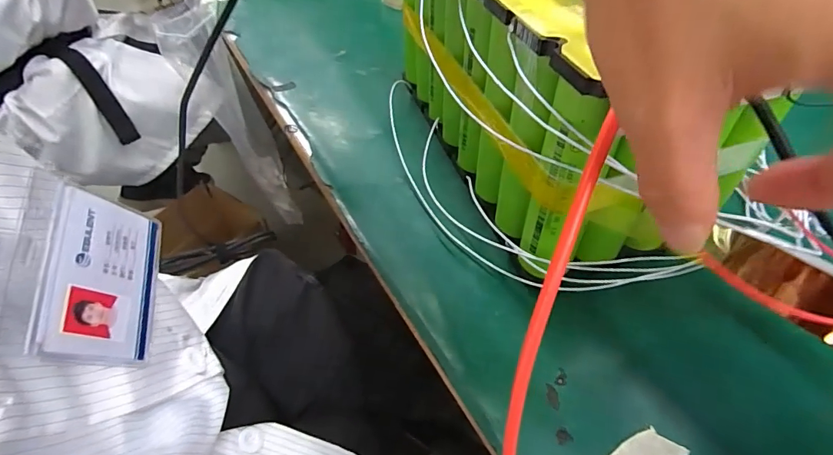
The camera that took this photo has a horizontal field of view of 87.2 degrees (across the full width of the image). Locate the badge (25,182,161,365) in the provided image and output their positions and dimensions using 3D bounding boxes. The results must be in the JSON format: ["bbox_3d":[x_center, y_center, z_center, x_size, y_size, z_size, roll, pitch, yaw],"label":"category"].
[{"bbox_3d":[-0.180,0.030,0.254,0.005,0.067,0.094,-14,67,14],"label":"badge"}]

